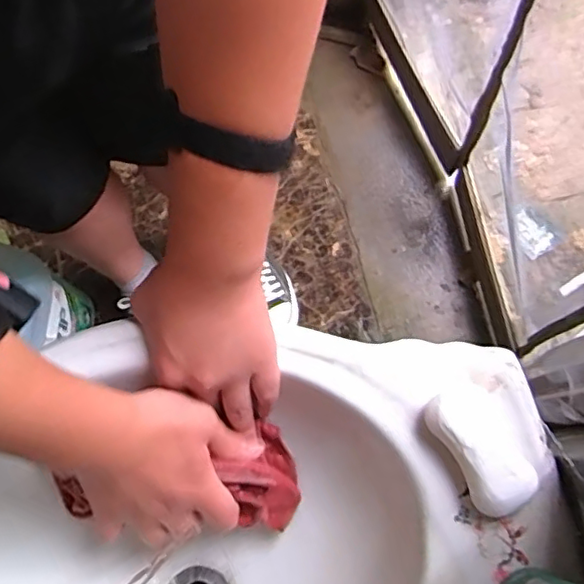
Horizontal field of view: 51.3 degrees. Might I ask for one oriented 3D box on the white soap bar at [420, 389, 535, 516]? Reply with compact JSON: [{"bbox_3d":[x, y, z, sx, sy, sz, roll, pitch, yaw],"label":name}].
[{"bbox_3d":[0.134,0.111,0.434,0.047,0.025,0.086,-25,76,-5],"label":"white soap bar"}]

